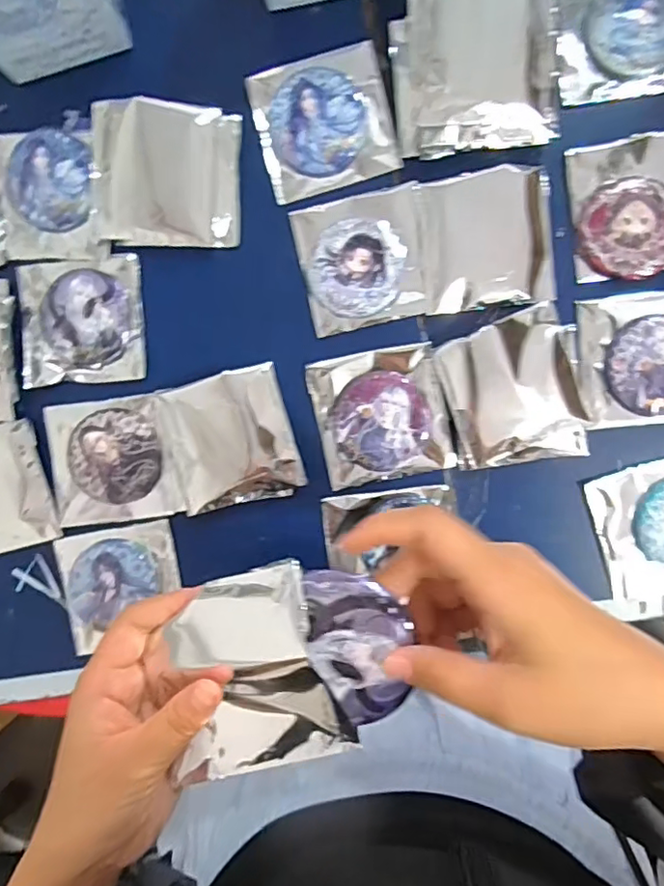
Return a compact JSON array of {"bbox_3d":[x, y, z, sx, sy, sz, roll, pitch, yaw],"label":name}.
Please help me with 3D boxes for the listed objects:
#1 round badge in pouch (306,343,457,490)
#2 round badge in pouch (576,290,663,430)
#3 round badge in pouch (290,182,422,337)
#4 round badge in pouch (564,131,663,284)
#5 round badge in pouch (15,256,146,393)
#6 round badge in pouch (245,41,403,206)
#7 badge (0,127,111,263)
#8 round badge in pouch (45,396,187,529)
[{"bbox_3d":[0.037,-0.020,0.431,0.095,0.010,0.095,-12,92,4],"label":"round badge in pouch"},{"bbox_3d":[0.231,-0.061,0.417,0.097,0.011,0.095,-6,93,4],"label":"round badge in pouch"},{"bbox_3d":[0.025,-0.136,0.426,0.092,0.009,0.095,-12,92,4],"label":"round badge in pouch"},{"bbox_3d":[0.223,-0.171,0.412,0.095,0.011,0.097,-8,92,4],"label":"round badge in pouch"},{"bbox_3d":[-0.194,-0.094,0.446,0.096,0.006,0.093,-3,93,3],"label":"round badge in pouch"},{"bbox_3d":[-0.006,-0.239,0.422,0.096,0.006,0.097,-15,92,4],"label":"round badge in pouch"},{"bbox_3d":[-0.219,-0.192,0.441,0.091,0.021,0.101,-3,93,3],"label":"badge"},{"bbox_3d":[-0.170,0.014,0.445,0.098,0.008,0.093,-8,92,4],"label":"round badge in pouch"}]

